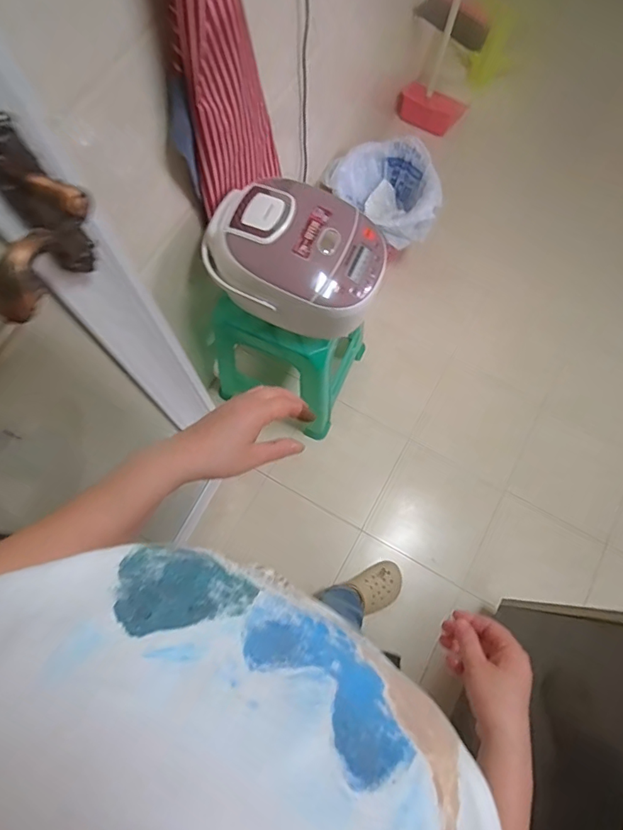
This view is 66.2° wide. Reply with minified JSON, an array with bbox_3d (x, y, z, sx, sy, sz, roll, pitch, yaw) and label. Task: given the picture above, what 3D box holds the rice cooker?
[{"bbox_3d":[-0.023,-0.310,0.941,0.327,0.202,0.243,30,74,9],"label":"rice cooker"}]

